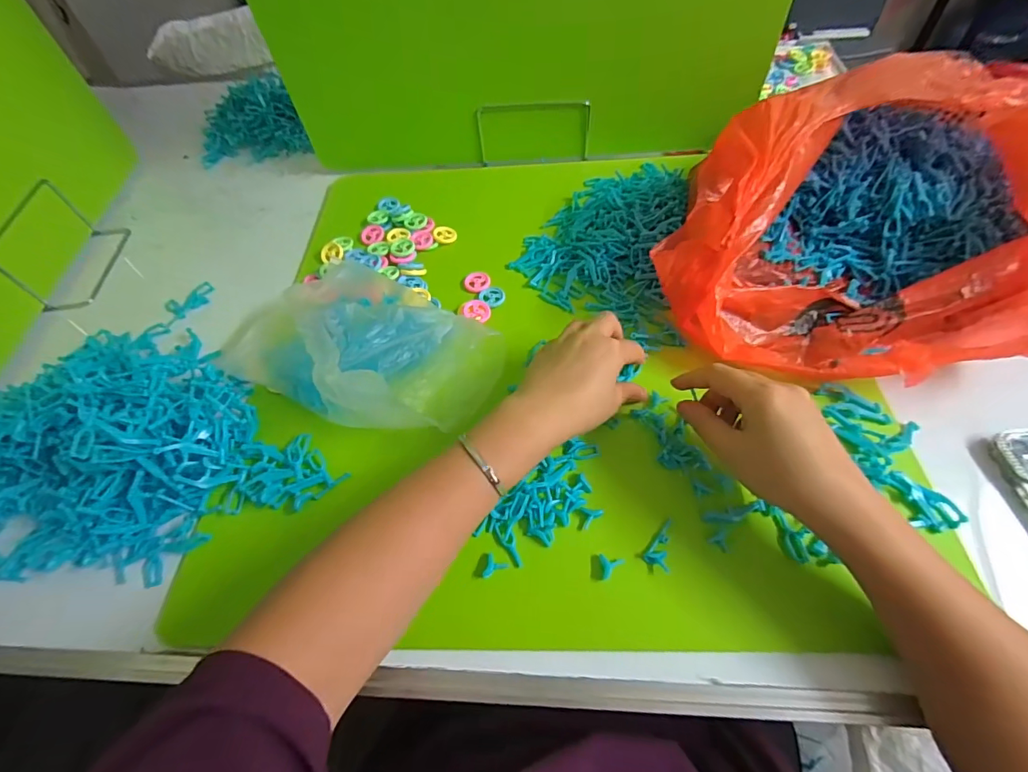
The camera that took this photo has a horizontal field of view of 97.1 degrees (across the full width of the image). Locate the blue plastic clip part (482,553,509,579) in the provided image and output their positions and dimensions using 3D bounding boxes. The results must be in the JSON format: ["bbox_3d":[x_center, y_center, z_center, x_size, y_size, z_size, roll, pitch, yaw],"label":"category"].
[{"bbox_3d":[-0.016,0.139,0.346,0.017,0.004,0.017,26,61,21],"label":"blue plastic clip part"}]

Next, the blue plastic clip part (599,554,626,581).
[{"bbox_3d":[0.073,0.137,0.341,0.020,0.008,0.017,6,56,9],"label":"blue plastic clip part"}]

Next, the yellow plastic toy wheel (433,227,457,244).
[{"bbox_3d":[-0.085,-0.188,0.562,0.027,0.007,0.026,-2,55,3],"label":"yellow plastic toy wheel"}]

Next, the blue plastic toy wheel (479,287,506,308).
[{"bbox_3d":[-0.023,-0.101,0.507,0.029,0.004,0.026,37,65,26],"label":"blue plastic toy wheel"}]

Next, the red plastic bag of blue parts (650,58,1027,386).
[{"bbox_3d":[0.340,-0.138,0.404,0.366,0.169,0.295,-25,64,-8],"label":"red plastic bag of blue parts"}]

